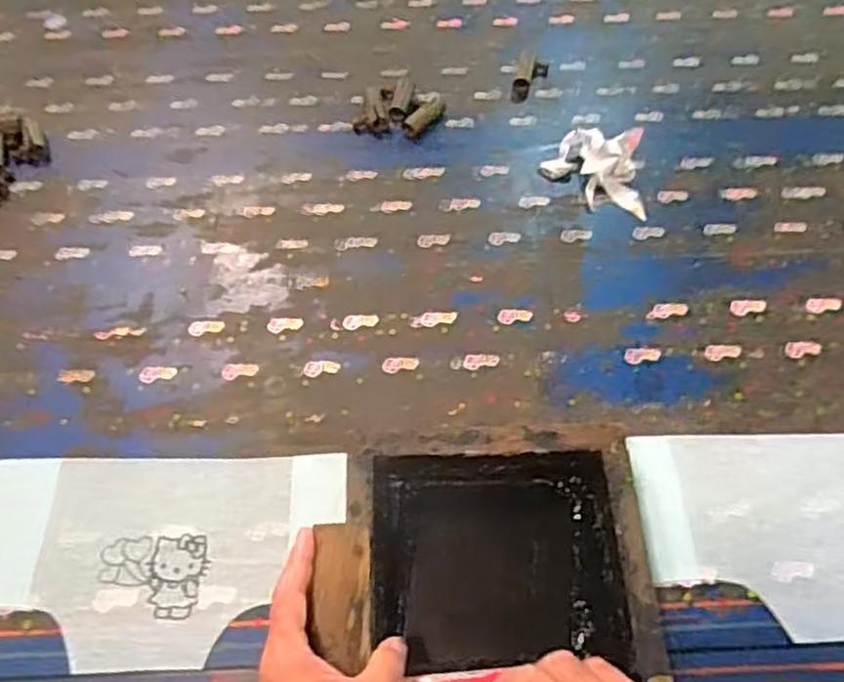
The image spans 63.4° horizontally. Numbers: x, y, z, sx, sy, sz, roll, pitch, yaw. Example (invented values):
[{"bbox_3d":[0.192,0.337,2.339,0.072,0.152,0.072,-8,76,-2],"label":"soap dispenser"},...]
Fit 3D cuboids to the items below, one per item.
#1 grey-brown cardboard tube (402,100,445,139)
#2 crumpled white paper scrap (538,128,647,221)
[{"bbox_3d":[0.004,-0.262,0.807,0.061,0.016,0.020,-39,66,-22],"label":"grey-brown cardboard tube"},{"bbox_3d":[0.196,-0.200,0.755,0.114,0.034,0.106,14,59,8],"label":"crumpled white paper scrap"}]

